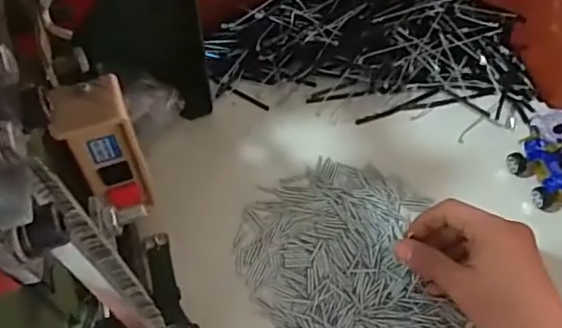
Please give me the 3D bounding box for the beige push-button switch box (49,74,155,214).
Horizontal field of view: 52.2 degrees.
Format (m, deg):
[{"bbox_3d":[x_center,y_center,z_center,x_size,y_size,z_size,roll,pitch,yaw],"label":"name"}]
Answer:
[{"bbox_3d":[-0.124,-0.012,0.408,0.045,0.102,0.047,-17,58,-10],"label":"beige push-button switch box"}]

